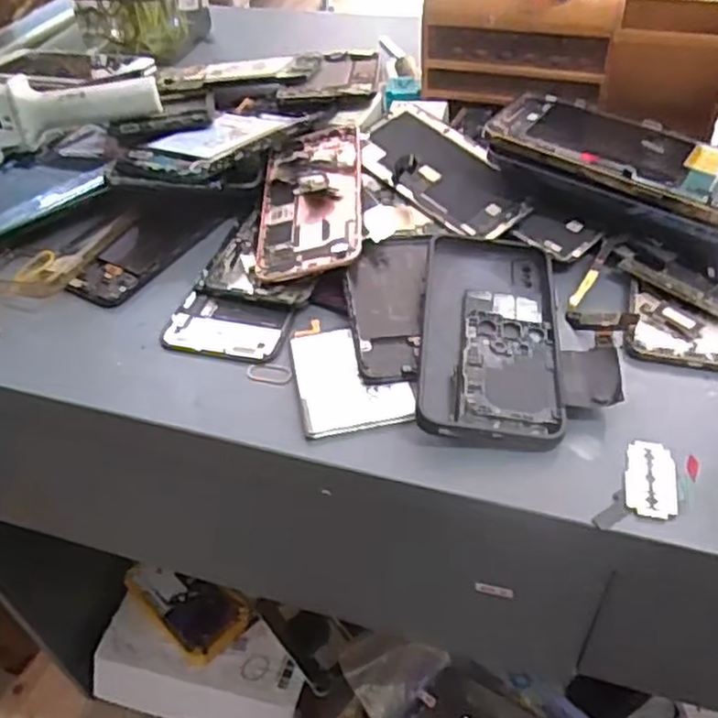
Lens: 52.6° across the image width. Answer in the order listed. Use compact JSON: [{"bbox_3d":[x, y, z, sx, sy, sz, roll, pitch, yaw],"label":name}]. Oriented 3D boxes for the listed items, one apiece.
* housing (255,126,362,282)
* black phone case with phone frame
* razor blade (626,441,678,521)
[{"bbox_3d":[-0.031,-0.106,0.474,0.066,0.009,0.134,-8,52,10],"label":"housing"},{"bbox_3d":[0.072,-0.017,0.399,0.072,0.013,0.150,2,45,7],"label":"black phone case with phone frame"},{"bbox_3d":[0.135,0.054,0.334,0.022,0.004,0.041,8,46,13],"label":"razor blade"}]

